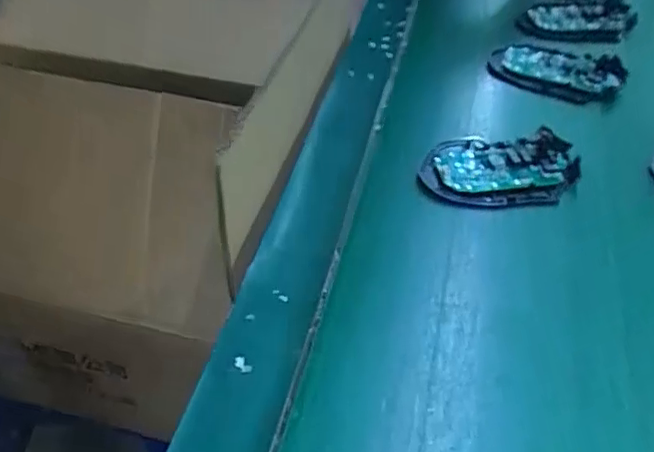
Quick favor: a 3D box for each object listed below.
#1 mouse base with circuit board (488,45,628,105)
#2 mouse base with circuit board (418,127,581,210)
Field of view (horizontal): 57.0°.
[{"bbox_3d":[0.207,-0.142,0.542,0.116,0.017,0.065,15,47,12],"label":"mouse base with circuit board"},{"bbox_3d":[0.128,-0.044,0.441,0.113,0.017,0.063,-2,47,-2],"label":"mouse base with circuit board"}]

